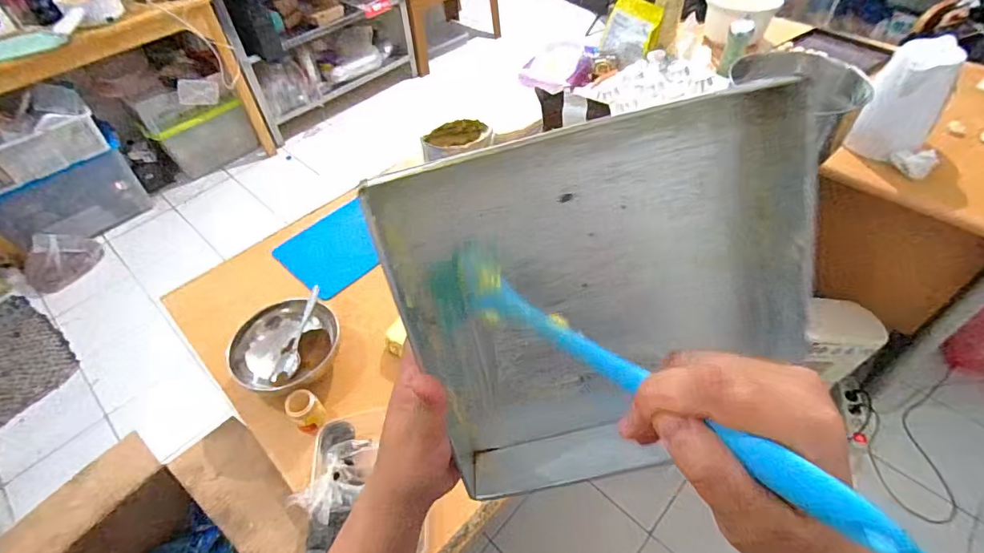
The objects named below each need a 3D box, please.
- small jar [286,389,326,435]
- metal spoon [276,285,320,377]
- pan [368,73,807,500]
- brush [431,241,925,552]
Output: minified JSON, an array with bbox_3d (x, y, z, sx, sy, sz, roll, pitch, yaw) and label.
[{"bbox_3d":[-0.284,0.208,0.725,0.053,0.061,0.049,-2,49,2],"label":"small jar"},{"bbox_3d":[-0.323,0.091,0.802,0.029,0.015,0.153,13,79,15],"label":"metal spoon"},{"bbox_3d":[0.074,0.028,0.302,0.241,0.240,0.042,-15,25,3],"label":"pan"},{"bbox_3d":[0.053,0.043,0.231,0.038,0.050,0.242,-37,43,-25],"label":"brush"}]

